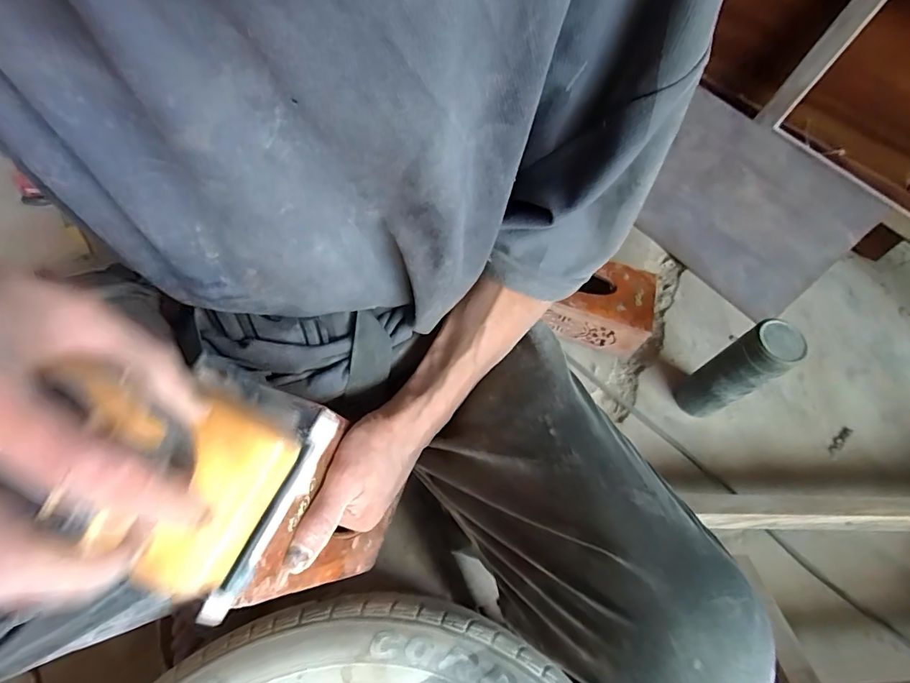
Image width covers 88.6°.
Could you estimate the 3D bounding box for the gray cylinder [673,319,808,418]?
[{"bbox_3d":[0.405,0.050,0.686,0.070,0.215,0.069,-29,68,-17],"label":"gray cylinder"}]

